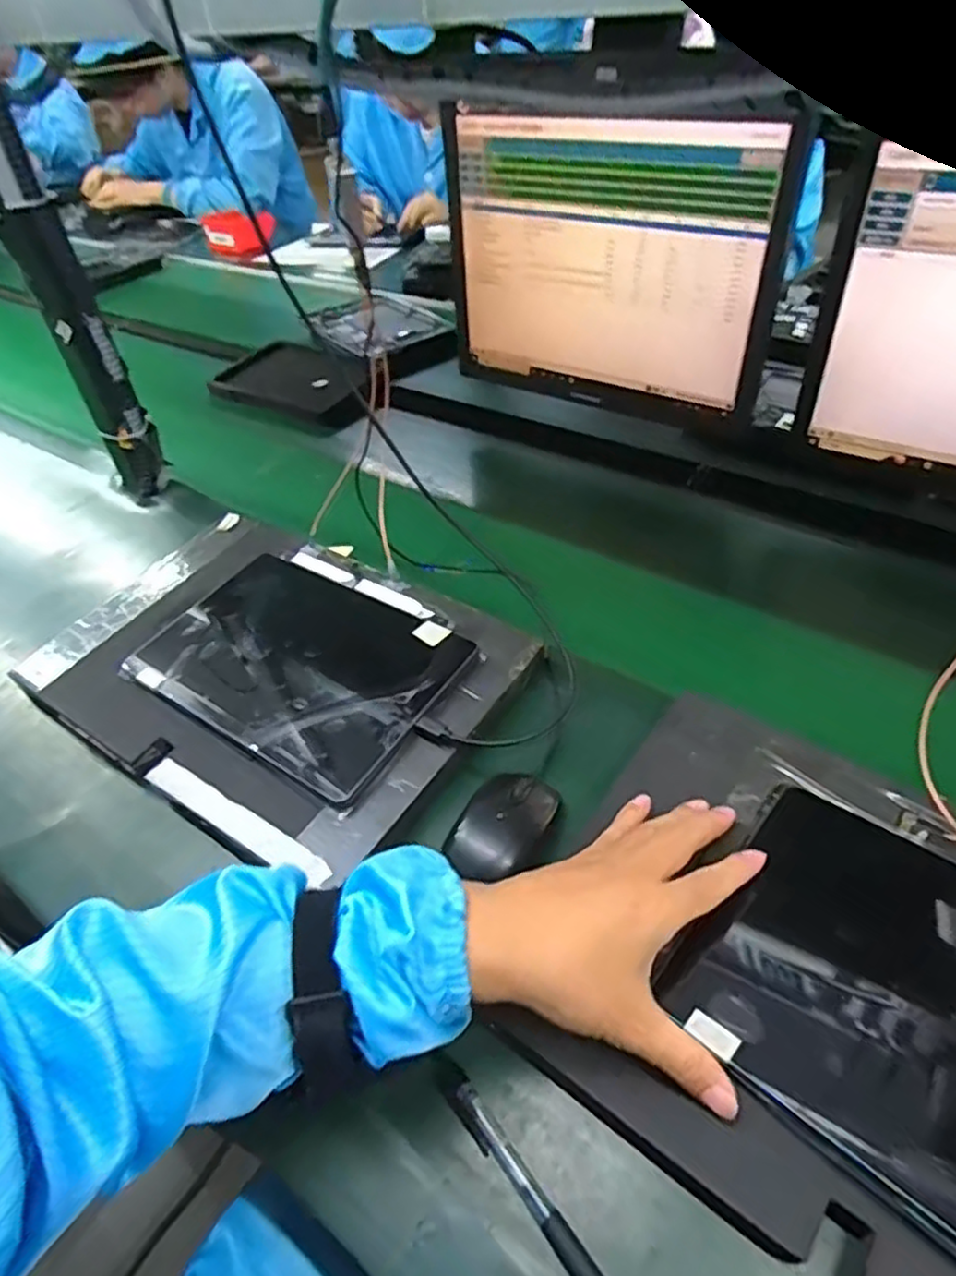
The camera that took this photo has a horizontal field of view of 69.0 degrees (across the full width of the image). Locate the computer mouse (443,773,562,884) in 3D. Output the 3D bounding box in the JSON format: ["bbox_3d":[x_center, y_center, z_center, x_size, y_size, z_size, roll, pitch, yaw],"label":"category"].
[{"bbox_3d":[0.020,0.124,0.470,0.054,0.028,0.083,21,50,25],"label":"computer mouse"}]

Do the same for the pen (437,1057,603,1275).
[{"bbox_3d":[0.022,0.271,0.345,0.015,0.010,0.137,-31,50,-23],"label":"pen"}]

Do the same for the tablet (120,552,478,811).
[{"bbox_3d":[-0.150,0.017,0.572,0.256,0.015,0.167,23,57,27],"label":"tablet"}]

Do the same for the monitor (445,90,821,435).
[{"bbox_3d":[0.127,-0.379,0.728,0.359,0.272,0.054,25,52,28],"label":"monitor"}]

